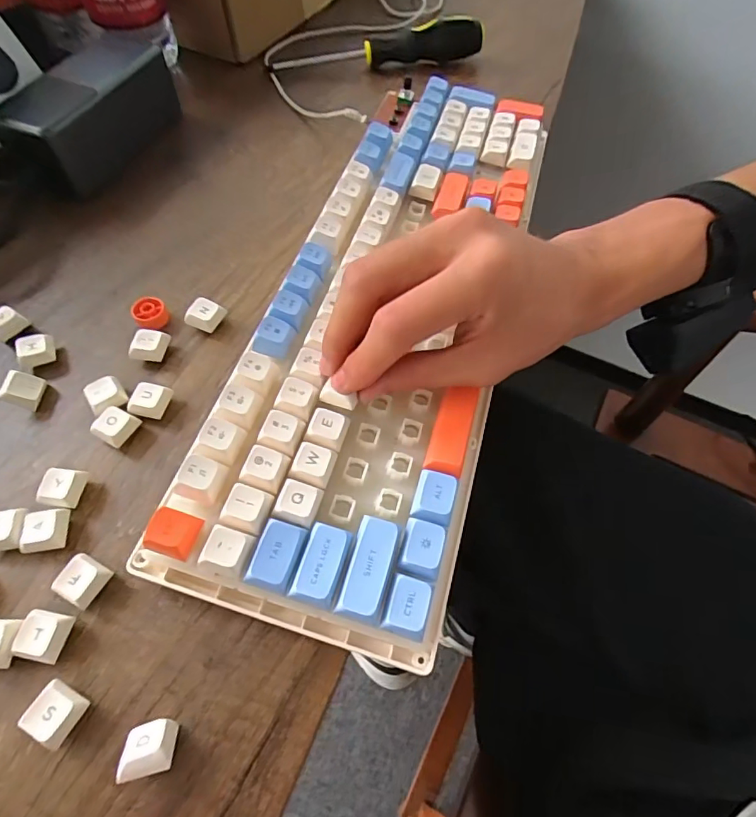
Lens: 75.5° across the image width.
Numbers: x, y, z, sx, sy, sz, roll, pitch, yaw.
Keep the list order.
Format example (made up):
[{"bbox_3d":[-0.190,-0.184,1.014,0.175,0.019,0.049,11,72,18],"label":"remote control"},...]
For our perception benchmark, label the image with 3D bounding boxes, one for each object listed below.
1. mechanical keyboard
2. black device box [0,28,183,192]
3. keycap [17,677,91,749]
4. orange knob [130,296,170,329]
[{"bbox_3d":[0.014,-0.078,0.285,0.124,0.031,0.385,14,61,5],"label":"mechanical keyboard"},{"bbox_3d":[-0.211,-0.218,0.362,0.067,0.052,0.133,23,61,11],"label":"black device box"},{"bbox_3d":[-0.122,0.116,0.187,0.018,0.012,0.018,25,62,12],"label":"keycap"},{"bbox_3d":[-0.134,-0.056,0.289,0.018,0.010,0.020,-32,65,-19],"label":"orange knob"}]

